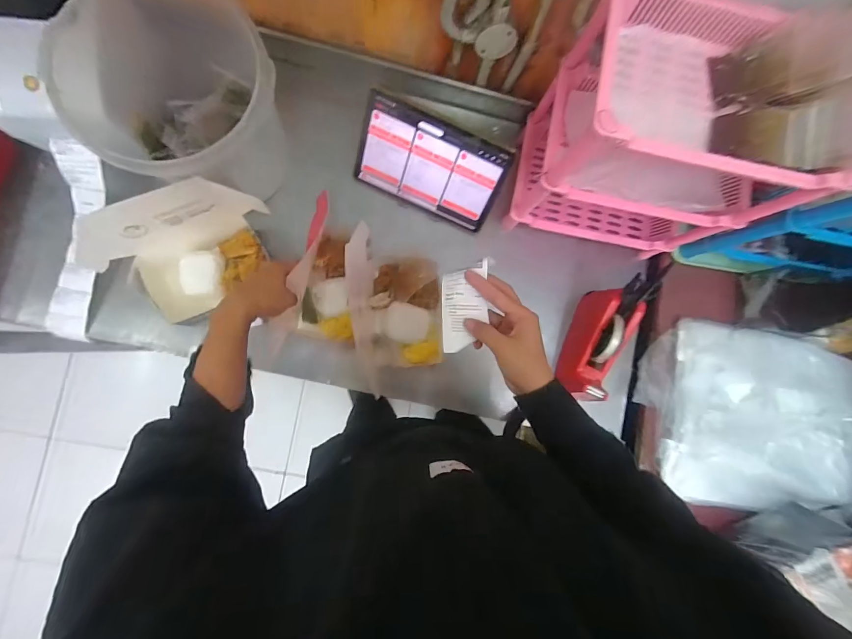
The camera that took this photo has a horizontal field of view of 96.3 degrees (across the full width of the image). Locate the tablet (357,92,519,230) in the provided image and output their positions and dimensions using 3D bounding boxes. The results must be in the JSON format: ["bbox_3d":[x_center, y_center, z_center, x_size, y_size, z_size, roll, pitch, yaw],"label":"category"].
[{"bbox_3d":[0.005,-0.261,0.650,0.243,0.159,0.007,23,47,-2],"label":"tablet"}]

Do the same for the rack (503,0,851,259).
[{"bbox_3d":[0.319,-0.250,0.555,0.299,0.353,0.207,10,85,-5],"label":"rack"}]

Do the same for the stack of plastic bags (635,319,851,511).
[{"bbox_3d":[0.576,0.168,0.654,0.366,0.095,0.308,6,85,-5],"label":"stack of plastic bags"}]

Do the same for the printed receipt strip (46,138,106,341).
[{"bbox_3d":[-0.575,-0.117,0.628,0.072,0.035,0.328,11,101,-5],"label":"printed receipt strip"}]

